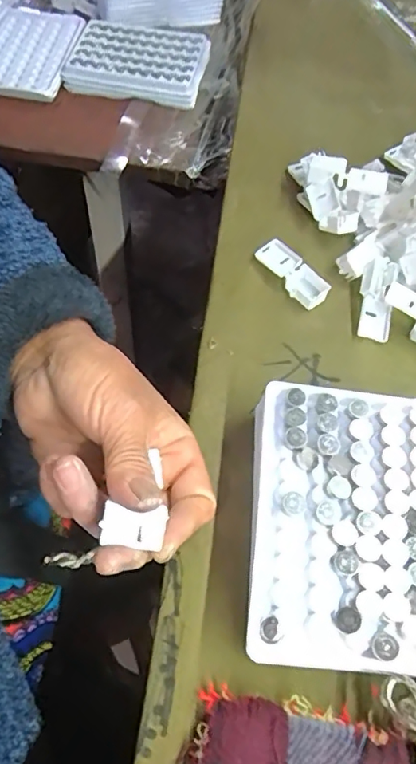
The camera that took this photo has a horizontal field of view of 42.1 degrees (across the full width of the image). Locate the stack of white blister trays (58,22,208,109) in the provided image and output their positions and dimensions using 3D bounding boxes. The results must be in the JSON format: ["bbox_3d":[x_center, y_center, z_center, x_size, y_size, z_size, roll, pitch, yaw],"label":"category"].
[{"bbox_3d":[-0.070,-0.315,0.533,0.127,0.021,0.096,11,61,4],"label":"stack of white blister trays"}]

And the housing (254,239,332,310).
[{"bbox_3d":[0.055,-0.073,0.358,0.019,0.011,0.058,-33,67,-19],"label":"housing"}]

